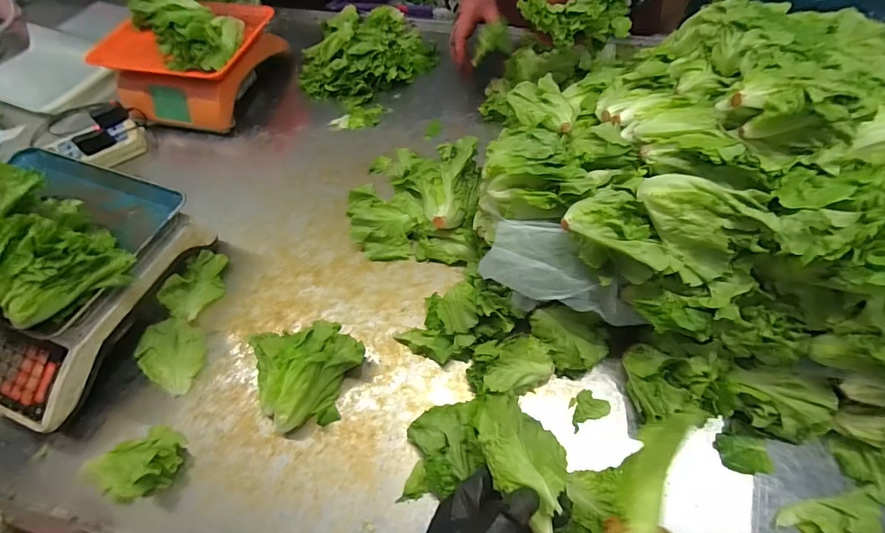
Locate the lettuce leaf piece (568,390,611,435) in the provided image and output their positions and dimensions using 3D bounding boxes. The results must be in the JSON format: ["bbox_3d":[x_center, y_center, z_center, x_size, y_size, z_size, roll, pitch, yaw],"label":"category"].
[{"bbox_3d":[0.174,0.170,0.504,0.050,0.011,0.036,-23,59,-10],"label":"lettuce leaf piece"}]

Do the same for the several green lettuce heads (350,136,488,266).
[{"bbox_3d":[-0.037,-0.118,0.649,0.215,0.092,0.207,6,58,8],"label":"several green lettuce heads"}]

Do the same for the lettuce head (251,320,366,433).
[{"bbox_3d":[-0.172,0.135,0.518,0.140,0.069,0.123,0,57,4],"label":"lettuce head"}]

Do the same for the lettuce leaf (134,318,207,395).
[{"bbox_3d":[-0.369,0.118,0.574,0.101,0.018,0.082,22,62,17],"label":"lettuce leaf"}]

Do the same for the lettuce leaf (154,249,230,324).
[{"bbox_3d":[-0.356,0.023,0.610,0.063,0.038,0.110,14,60,13],"label":"lettuce leaf"}]

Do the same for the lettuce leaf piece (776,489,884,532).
[{"bbox_3d":[0.406,0.263,0.422,0.111,0.021,0.050,-11,57,-3],"label":"lettuce leaf piece"}]

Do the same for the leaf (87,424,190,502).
[{"bbox_3d":[-0.362,0.225,0.485,0.116,0.041,0.080,6,58,8],"label":"leaf"}]

